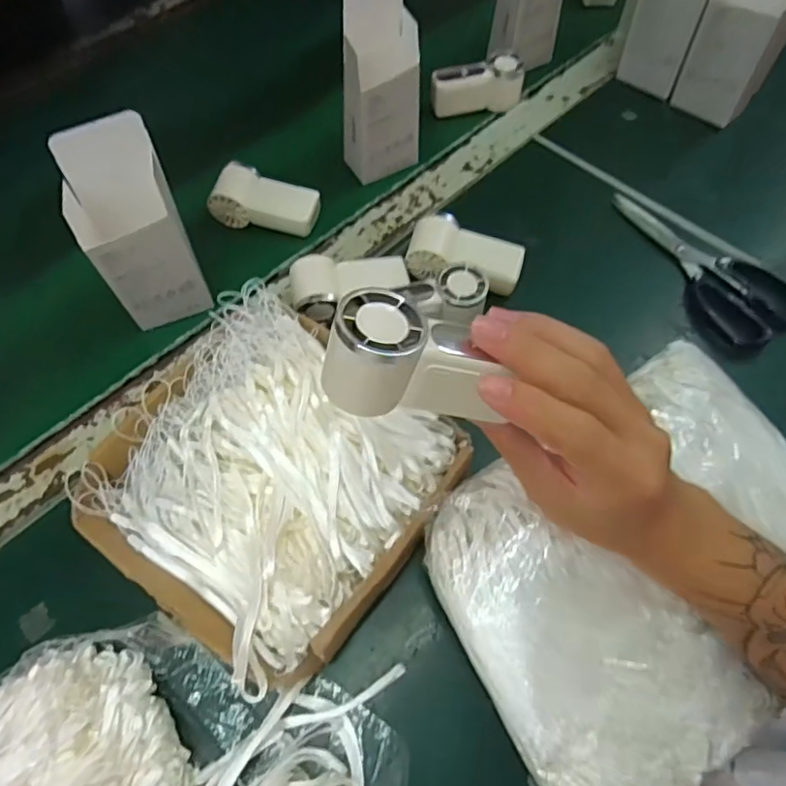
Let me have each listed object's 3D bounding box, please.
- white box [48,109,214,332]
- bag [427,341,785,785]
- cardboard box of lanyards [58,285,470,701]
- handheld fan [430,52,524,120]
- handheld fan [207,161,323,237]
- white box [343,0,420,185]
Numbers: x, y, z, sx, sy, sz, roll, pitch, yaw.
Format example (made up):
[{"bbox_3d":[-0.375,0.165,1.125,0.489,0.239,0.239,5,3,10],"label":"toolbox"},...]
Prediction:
[{"bbox_3d":[-0.186,-0.113,0.427,0.072,0.141,0.050,-29,65,-15],"label":"white box"},{"bbox_3d":[0.167,0.100,0.357,0.277,0.054,0.204,-30,66,-15],"label":"bag"},{"bbox_3d":[-0.081,0.058,0.385,0.200,0.064,0.210,34,67,17],"label":"cardboard box of lanyards"},{"bbox_3d":[0.085,-0.310,0.593,0.089,0.039,0.031,-15,63,-8],"label":"handheld fan"},{"bbox_3d":[-0.113,-0.175,0.532,0.094,0.028,0.049,11,62,6],"label":"handheld fan"},{"bbox_3d":[-0.010,-0.263,0.506,0.065,0.155,0.038,-32,66,-16],"label":"white box"}]

